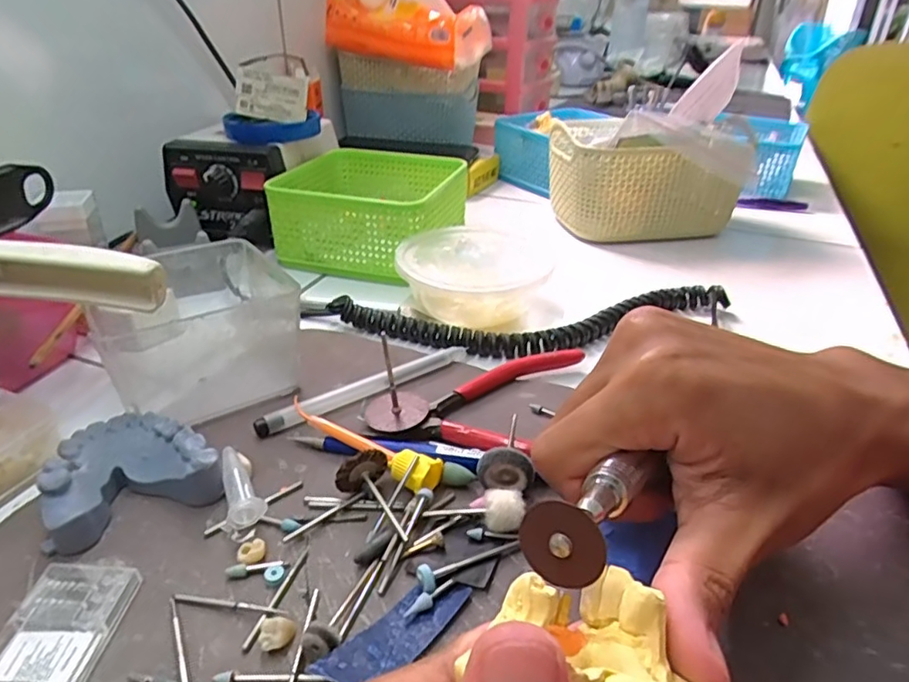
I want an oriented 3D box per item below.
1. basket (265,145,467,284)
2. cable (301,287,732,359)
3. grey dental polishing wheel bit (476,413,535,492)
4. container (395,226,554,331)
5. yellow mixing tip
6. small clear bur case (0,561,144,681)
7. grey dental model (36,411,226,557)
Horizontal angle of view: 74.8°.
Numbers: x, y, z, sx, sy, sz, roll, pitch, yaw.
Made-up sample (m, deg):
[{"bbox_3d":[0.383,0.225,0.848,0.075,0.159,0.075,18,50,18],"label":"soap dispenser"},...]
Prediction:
[{"bbox_3d":[-0.064,-0.117,0.490,0.132,0.061,0.137,9,34,14],"label":"basket"},{"bbox_3d":[0.045,-0.014,0.380,0.284,0.011,0.071,-1,33,-2],"label":"cable"},{"bbox_3d":[0.024,0.050,0.267,0.023,0.022,0.030,7,33,10],"label":"grey dental polishing wheel bit"},{"bbox_3d":[0.014,-0.048,0.400,0.094,0.037,0.096,0,33,0],"label":"container"},{"bbox_3d":[-0.046,0.045,0.279,0.089,0.014,0.017,21,38,29],"label":"yellow mixing tip"},{"bbox_3d":[-0.135,0.098,0.205,0.036,0.007,0.046,1,33,2],"label":"small clear bur case"},{"bbox_3d":[-0.138,0.055,0.257,0.065,0.024,0.053,-15,36,-22],"label":"grey dental model"}]

